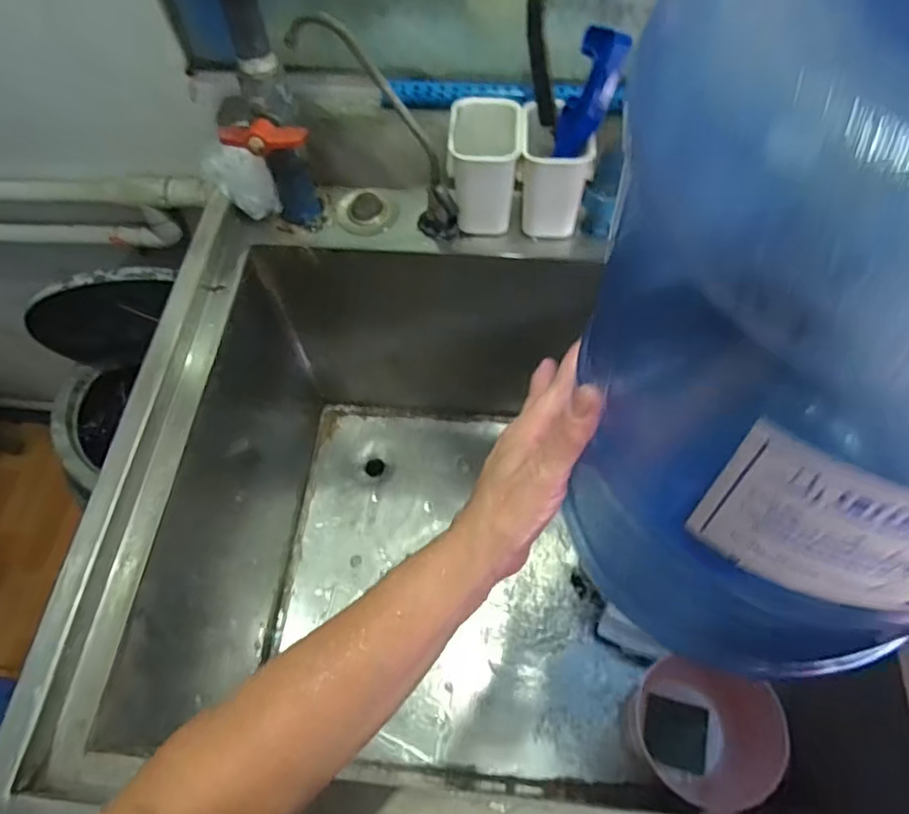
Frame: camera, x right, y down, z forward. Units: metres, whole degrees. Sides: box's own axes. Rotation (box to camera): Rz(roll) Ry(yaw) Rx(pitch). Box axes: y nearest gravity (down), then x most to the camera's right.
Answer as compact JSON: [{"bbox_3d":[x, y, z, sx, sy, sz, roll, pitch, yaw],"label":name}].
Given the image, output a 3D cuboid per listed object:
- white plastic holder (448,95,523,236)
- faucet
[{"bbox_3d":[0.032,-0.250,0.660,0.073,0.117,0.082,-1,61,2],"label":"white plastic holder"},{"bbox_3d":[-0.065,-0.270,0.621,0.077,0.254,0.042,-2,58,32],"label":"faucet"}]

